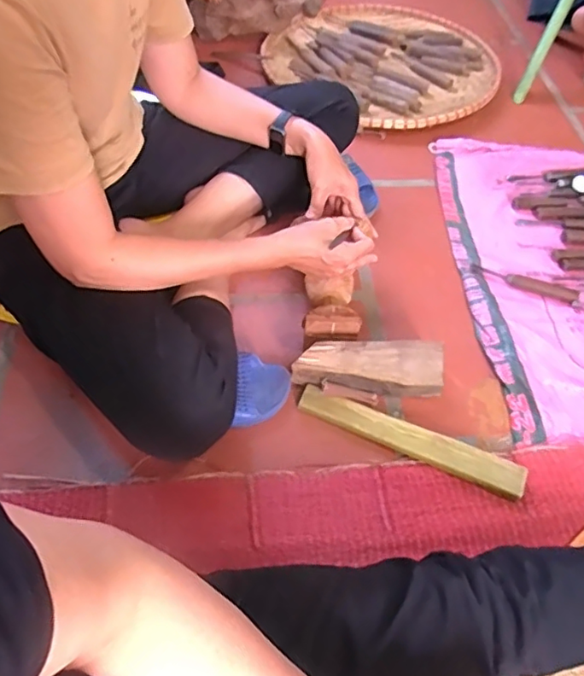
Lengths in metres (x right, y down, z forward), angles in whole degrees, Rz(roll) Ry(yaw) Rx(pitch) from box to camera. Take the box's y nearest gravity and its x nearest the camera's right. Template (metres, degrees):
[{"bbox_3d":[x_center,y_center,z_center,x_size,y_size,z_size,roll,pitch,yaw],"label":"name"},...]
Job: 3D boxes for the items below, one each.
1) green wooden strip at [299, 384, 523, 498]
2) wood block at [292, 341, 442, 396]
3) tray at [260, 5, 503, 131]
[{"bbox_3d":[0.146,0.125,0.699,0.283,0.024,0.041,22,57,12],"label":"green wooden strip"},{"bbox_3d":[0.100,0.039,0.732,0.196,0.056,0.054,4,55,0],"label":"wood block"},{"bbox_3d":[0.206,-0.591,1.188,0.433,0.026,0.458,1,55,-2],"label":"tray"}]

